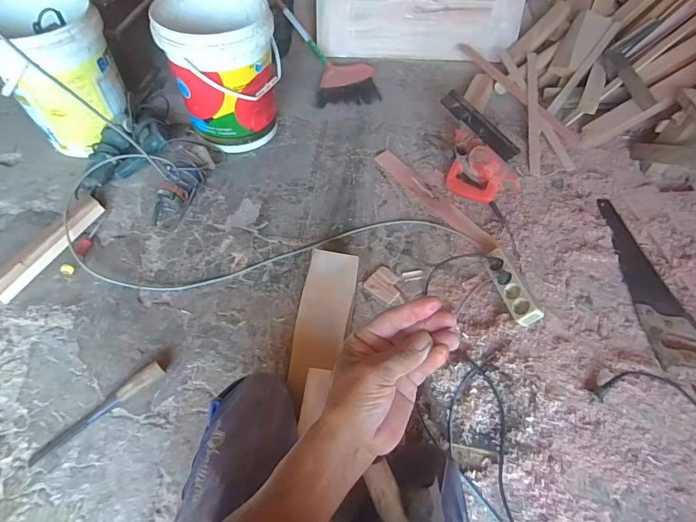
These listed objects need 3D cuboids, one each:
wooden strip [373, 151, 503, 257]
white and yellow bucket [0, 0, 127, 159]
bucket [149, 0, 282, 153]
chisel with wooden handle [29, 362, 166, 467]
[{"bbox_3d":[0.245,-0.181,1.143,0.061,0.019,0.472,-33,61,-13],"label":"wooden strip"},{"bbox_3d":[-0.816,-0.529,1.145,0.297,0.365,0.267,-30,63,-19],"label":"white and yellow bucket"},{"bbox_3d":[-0.365,-0.568,1.185,0.303,0.349,0.310,1,57,-1],"label":"bucket"},{"bbox_3d":[-0.505,0.298,0.790,0.278,0.041,0.041,-32,64,-20],"label":"chisel with wooden handle"}]

